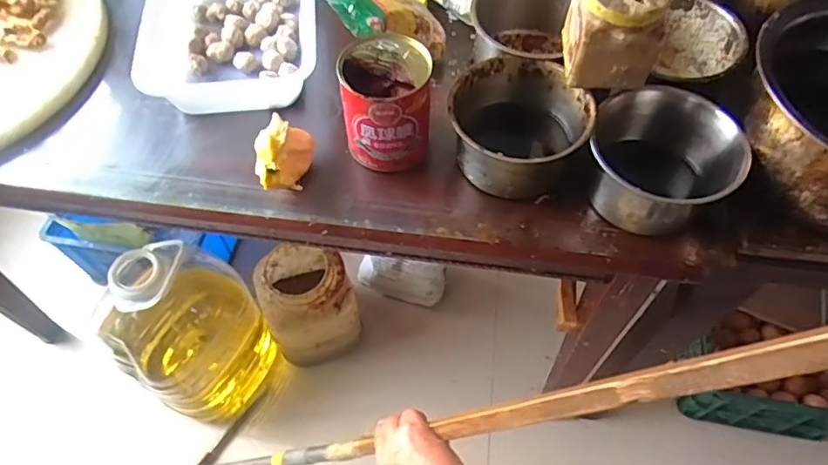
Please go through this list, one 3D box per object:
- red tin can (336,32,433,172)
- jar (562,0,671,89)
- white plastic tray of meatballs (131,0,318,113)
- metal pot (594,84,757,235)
[{"bbox_3d":[-0.032,-0.151,0.645,0.101,0.135,0.099,-3,59,-2],"label":"red tin can"},{"bbox_3d":[0.205,-0.213,0.587,0.087,0.108,0.072,2,59,1],"label":"jar"},{"bbox_3d":[-0.242,-0.271,0.768,0.225,0.082,0.268,-7,59,-4],"label":"white plastic tray of meatballs"},{"bbox_3d":[0.262,-0.072,0.622,0.143,0.100,0.143,0,59,0],"label":"metal pot"}]

